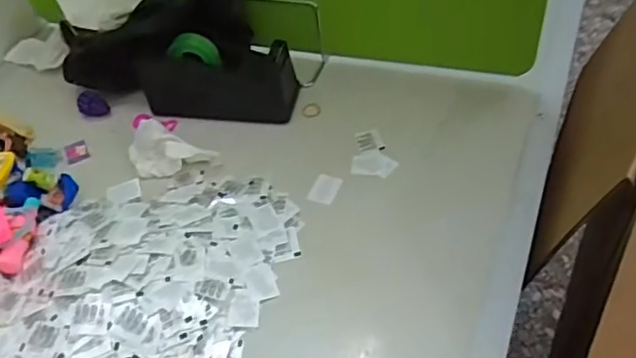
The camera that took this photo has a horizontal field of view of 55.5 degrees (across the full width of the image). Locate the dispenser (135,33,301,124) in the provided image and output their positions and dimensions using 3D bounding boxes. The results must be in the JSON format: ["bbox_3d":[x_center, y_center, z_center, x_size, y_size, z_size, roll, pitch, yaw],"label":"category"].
[{"bbox_3d":[-0.104,-0.100,0.606,0.159,0.071,0.056,3,49,5],"label":"dispenser"}]

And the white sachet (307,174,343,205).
[{"bbox_3d":[0.007,0.009,0.545,0.023,0.004,0.032,17,52,17],"label":"white sachet"}]

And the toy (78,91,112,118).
[{"bbox_3d":[-0.239,-0.079,0.644,0.032,0.019,0.018,9,50,11],"label":"toy"}]

